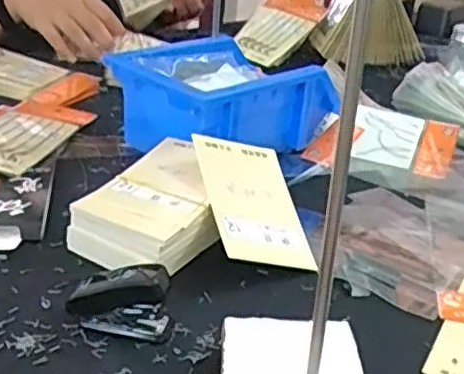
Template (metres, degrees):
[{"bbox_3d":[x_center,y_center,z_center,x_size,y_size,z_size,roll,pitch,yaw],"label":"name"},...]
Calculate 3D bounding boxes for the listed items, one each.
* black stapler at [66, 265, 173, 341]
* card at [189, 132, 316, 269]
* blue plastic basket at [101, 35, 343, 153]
[{"bbox_3d":[-0.060,0.060,0.363,0.055,0.039,0.021,6,28,2],"label":"black stapler"},{"bbox_3d":[0.015,0.009,0.455,0.068,0.005,0.107,8,45,-27],"label":"card"},{"bbox_3d":[-0.001,-0.079,0.590,0.117,0.072,0.181,27,34,35],"label":"blue plastic basket"}]

